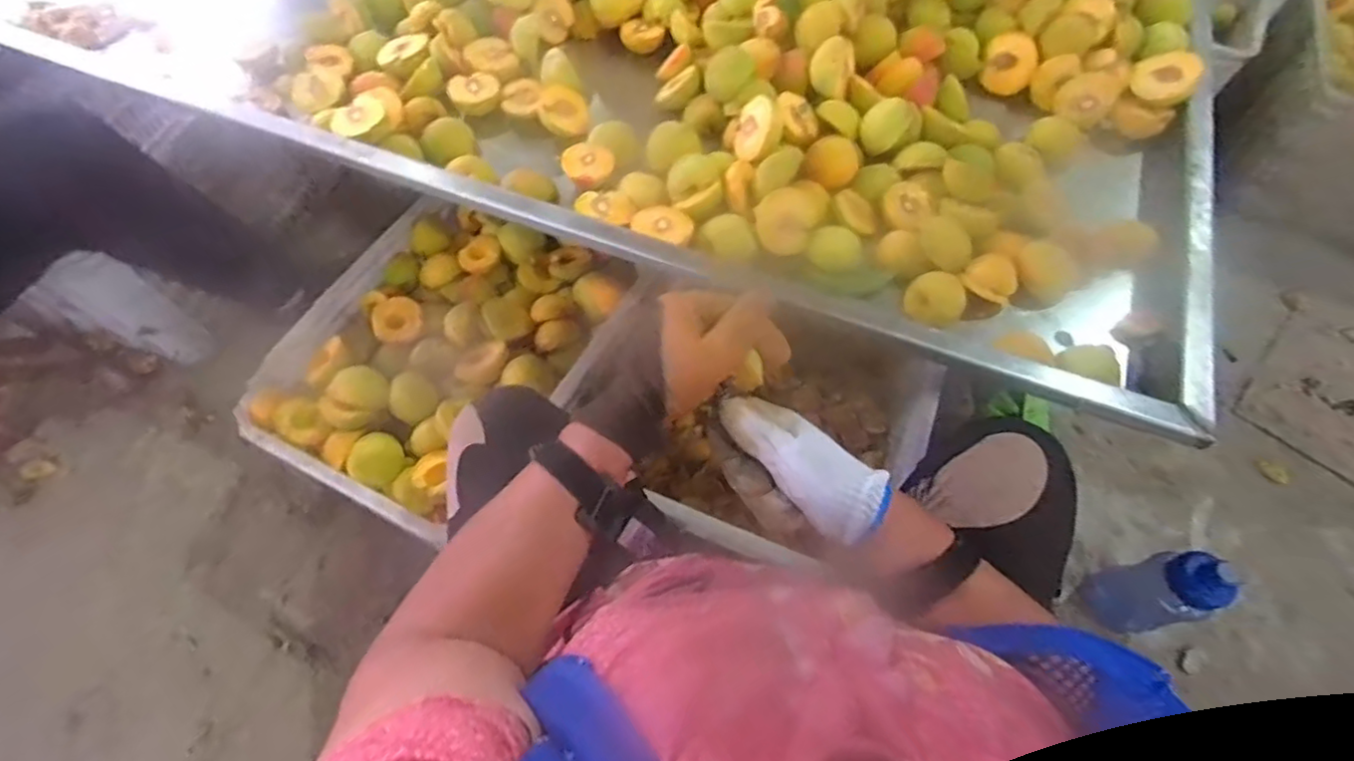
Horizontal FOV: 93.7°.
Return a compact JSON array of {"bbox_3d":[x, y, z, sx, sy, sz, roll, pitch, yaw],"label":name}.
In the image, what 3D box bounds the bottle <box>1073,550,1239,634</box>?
[{"bbox_3d":[0.576,0.259,0.777,0.058,0.231,0.073,-14,62,-9],"label":"bottle"}]

